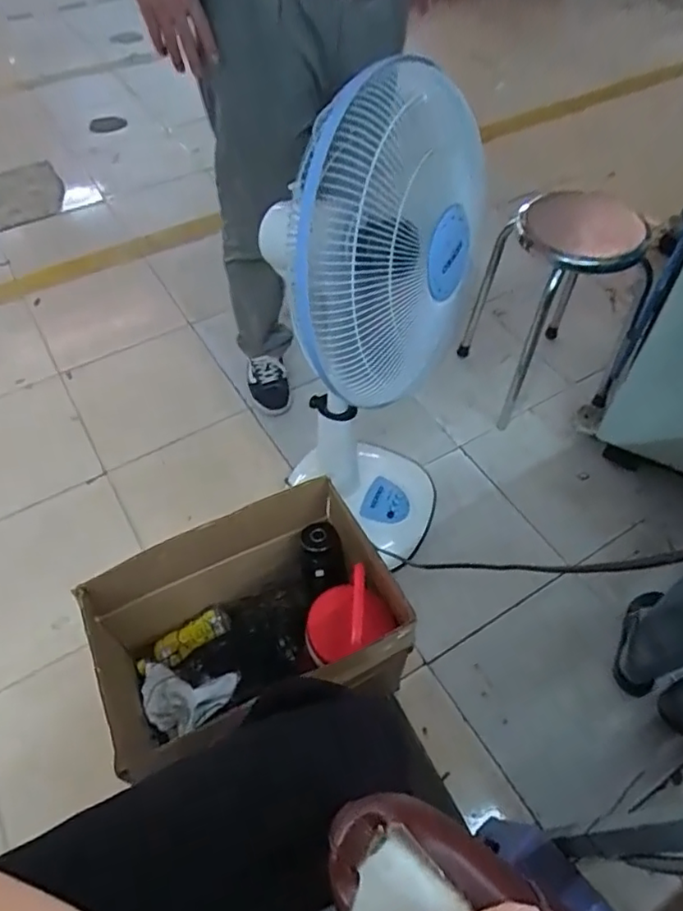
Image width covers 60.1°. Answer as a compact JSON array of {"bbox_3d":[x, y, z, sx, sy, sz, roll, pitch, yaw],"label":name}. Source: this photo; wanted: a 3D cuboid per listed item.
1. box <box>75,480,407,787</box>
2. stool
[{"bbox_3d":[-0.151,0.324,1.034,0.463,0.357,0.302,-20,56,-14],"label":"box"},{"bbox_3d":[0.531,-0.337,1.447,0.321,0.478,0.355,-9,54,-6],"label":"stool"}]

